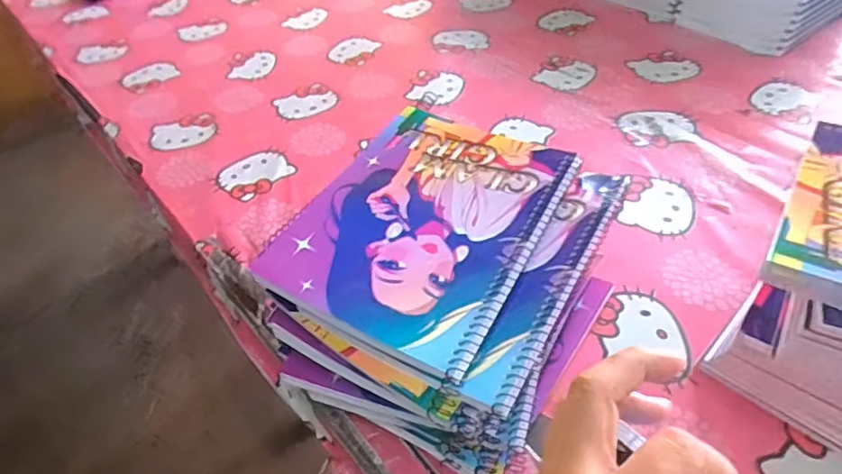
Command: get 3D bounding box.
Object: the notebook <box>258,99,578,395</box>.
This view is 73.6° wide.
[{"bbox_3d":[0.005,-0.013,0.388,0.148,0.014,0.198,23,56,21],"label":"notebook"}]

